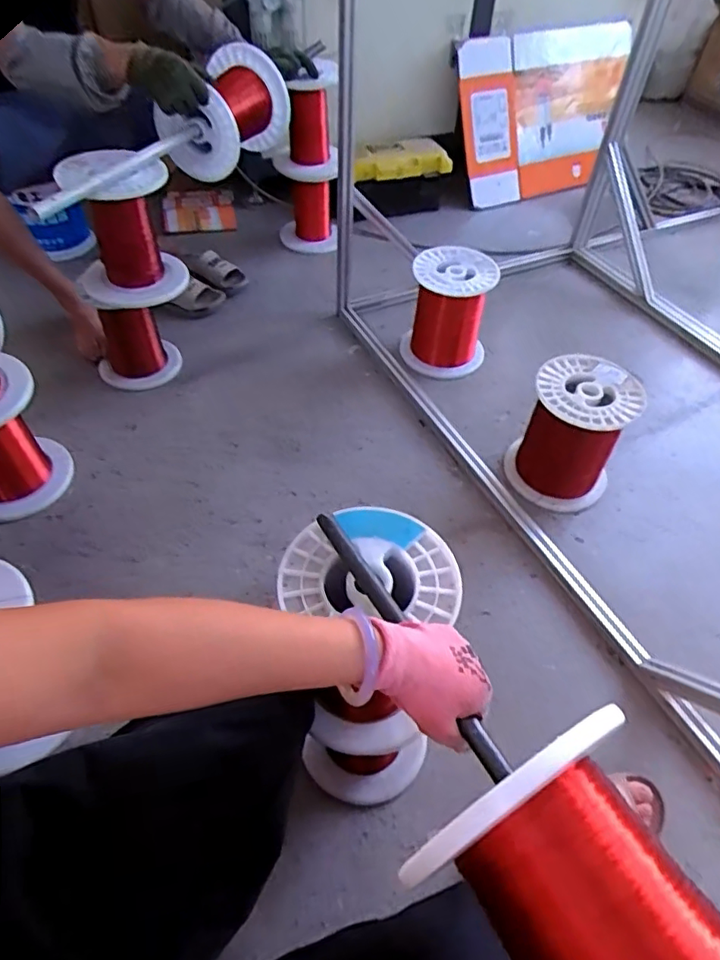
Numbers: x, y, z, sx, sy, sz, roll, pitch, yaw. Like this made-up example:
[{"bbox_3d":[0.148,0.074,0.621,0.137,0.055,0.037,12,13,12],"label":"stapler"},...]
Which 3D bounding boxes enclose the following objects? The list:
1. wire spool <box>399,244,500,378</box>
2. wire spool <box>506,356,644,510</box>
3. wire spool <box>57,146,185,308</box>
[{"bbox_3d":[0.219,-0.413,1.438,0.211,0.235,0.180,7,52,3],"label":"wire spool"},{"bbox_3d":[0.424,-0.086,1.162,0.198,0.248,0.203,1,52,-1],"label":"wire spool"},{"bbox_3d":[-0.514,-0.541,1.249,0.216,0.273,0.233,1,50,-2],"label":"wire spool"}]

